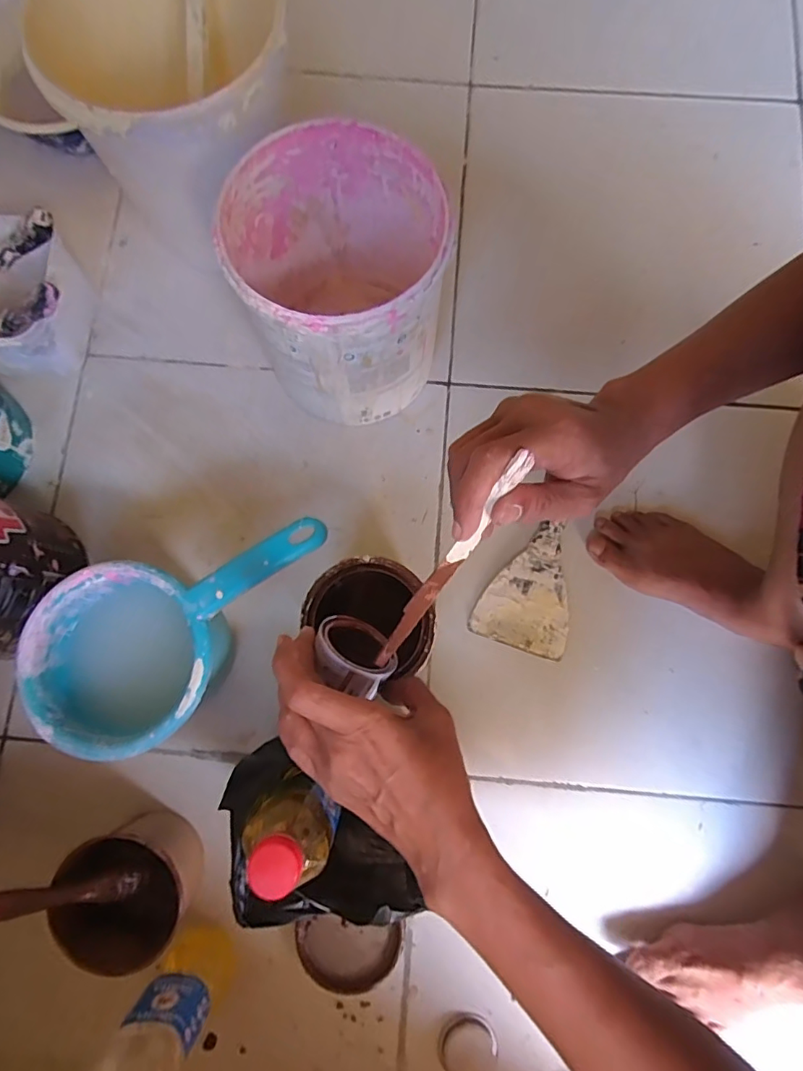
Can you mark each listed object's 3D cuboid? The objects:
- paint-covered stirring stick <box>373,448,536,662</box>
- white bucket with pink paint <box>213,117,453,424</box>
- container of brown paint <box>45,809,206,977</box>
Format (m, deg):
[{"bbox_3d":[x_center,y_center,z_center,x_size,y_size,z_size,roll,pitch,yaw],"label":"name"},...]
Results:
[{"bbox_3d":[0.021,0.023,0.284,0.011,0.005,0.164,36,126,6],"label":"paint-covered stirring stick"},{"bbox_3d":[-0.053,-0.224,0.482,0.172,0.189,0.178,0,80,1],"label":"white bucket with pink paint"},{"bbox_3d":[-0.221,0.289,0.440,0.097,0.075,0.105,0,80,1],"label":"container of brown paint"}]

